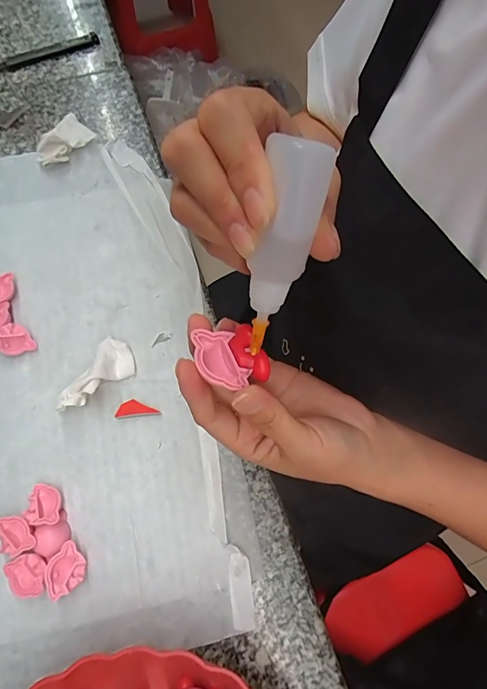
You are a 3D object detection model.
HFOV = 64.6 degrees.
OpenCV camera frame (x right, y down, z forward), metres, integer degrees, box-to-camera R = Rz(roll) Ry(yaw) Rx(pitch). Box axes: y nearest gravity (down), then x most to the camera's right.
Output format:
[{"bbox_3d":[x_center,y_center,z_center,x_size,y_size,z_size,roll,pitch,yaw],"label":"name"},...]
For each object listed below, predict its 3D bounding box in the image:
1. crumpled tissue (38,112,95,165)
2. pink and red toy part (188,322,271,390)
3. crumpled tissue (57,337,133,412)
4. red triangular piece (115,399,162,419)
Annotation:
[{"bbox_3d":[-0.210,-0.236,0.443,0.048,0.019,0.069,43,75,13],"label":"crumpled tissue"},{"bbox_3d":[-0.007,0.006,0.191,0.032,0.012,0.032,-17,72,-8],"label":"pink and red toy part"},{"bbox_3d":[-0.137,0.025,0.348,0.075,0.026,0.040,-38,76,-14],"label":"crumpled tissue"},{"bbox_3d":[-0.095,0.057,0.348,0.038,0.006,0.015,-6,71,-4],"label":"red triangular piece"}]

